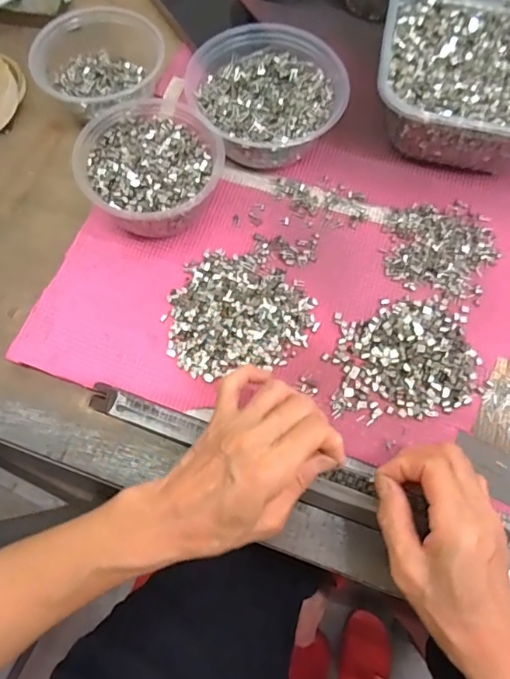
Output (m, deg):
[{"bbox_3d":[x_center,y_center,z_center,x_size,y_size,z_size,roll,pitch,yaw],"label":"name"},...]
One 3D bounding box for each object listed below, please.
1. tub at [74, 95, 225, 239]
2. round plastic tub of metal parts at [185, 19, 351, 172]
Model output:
[{"bbox_3d":[-0.088,-0.145,0.420,0.108,0.058,0.119,-23,73,-8],"label":"tub"},{"bbox_3d":[0.009,-0.218,0.451,0.136,0.053,0.129,0,71,-1],"label":"round plastic tub of metal parts"}]

